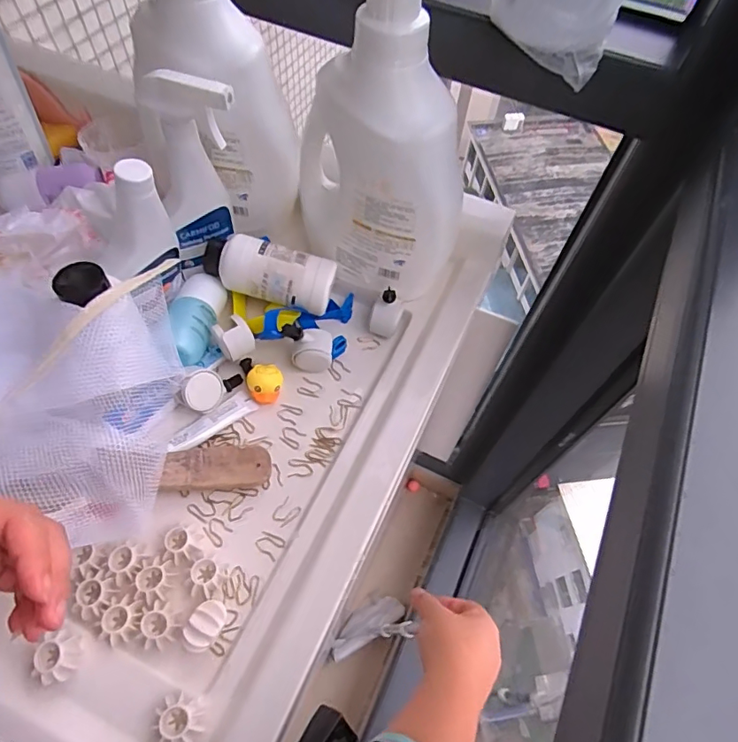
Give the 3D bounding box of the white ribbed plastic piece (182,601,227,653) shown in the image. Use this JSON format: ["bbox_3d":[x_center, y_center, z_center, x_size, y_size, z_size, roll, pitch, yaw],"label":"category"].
[{"bbox_3d":[-0.124,0.197,0.387,0.024,0.029,0.036,27,63,11],"label":"white ribbed plastic piece"}]

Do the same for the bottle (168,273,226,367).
[{"bbox_3d":[-0.174,-0.052,0.511,0.042,0.042,0.107,2,47,-2],"label":"bottle"}]

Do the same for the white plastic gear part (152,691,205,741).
[{"bbox_3d":[-0.134,0.247,0.356,0.030,0.020,0.032,-12,62,-10],"label":"white plastic gear part"}]

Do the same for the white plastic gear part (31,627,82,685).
[{"bbox_3d":[-0.229,0.210,0.371,0.030,0.019,0.035,10,61,2],"label":"white plastic gear part"}]

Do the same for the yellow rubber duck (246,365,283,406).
[{"bbox_3d":[-0.103,0.014,0.504,0.033,0.025,0.032,1,61,-3],"label":"yellow rubber duck"}]

